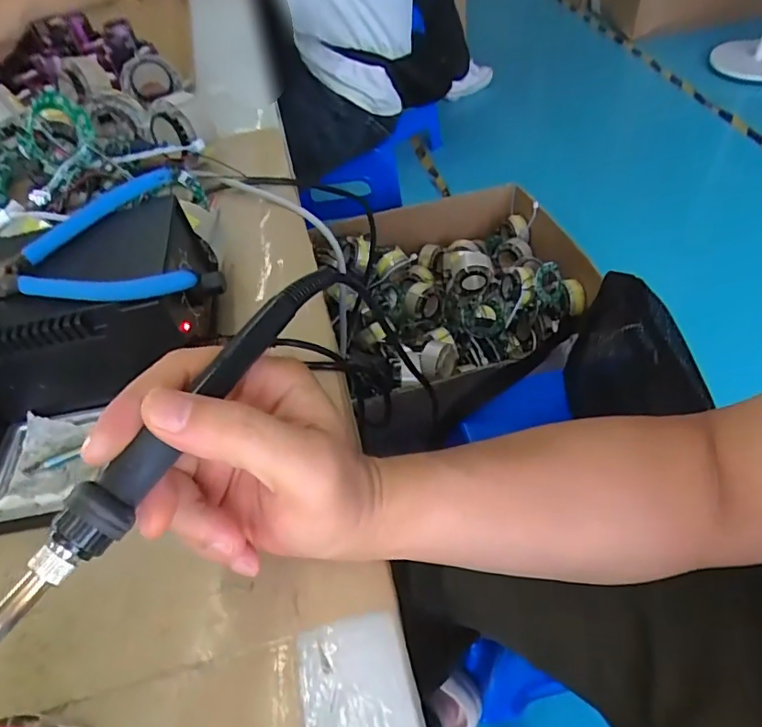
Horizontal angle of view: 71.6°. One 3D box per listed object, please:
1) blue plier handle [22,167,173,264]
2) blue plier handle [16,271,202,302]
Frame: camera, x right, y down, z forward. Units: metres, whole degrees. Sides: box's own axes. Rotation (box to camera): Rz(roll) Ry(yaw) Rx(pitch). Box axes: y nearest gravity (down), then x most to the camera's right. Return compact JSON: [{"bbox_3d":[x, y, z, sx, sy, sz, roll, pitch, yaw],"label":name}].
[{"bbox_3d":[-0.181,-0.099,0.339,0.102,0.011,0.017,-39,57,-24],"label":"blue plier handle"},{"bbox_3d":[-0.153,-0.043,0.289,0.105,0.010,0.013,1,51,8],"label":"blue plier handle"}]

